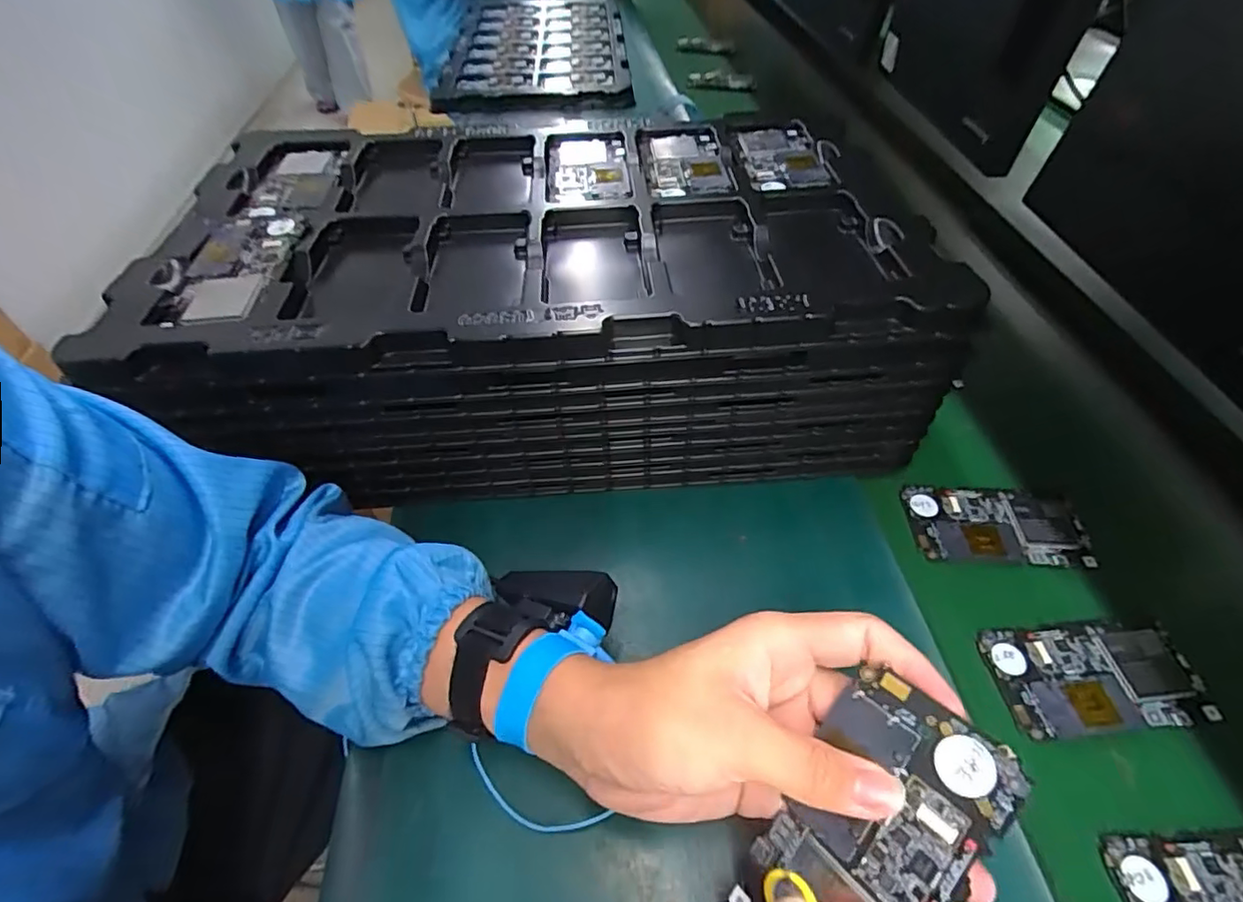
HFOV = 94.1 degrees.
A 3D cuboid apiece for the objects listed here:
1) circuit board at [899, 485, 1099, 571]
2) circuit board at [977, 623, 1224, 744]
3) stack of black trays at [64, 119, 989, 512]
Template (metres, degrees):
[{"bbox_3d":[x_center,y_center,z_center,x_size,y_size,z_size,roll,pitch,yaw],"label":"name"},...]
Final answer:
[{"bbox_3d":[0.281,0.056,0.433,0.126,0.008,0.065,4,49,1],"label":"circuit board"},{"bbox_3d":[0.296,0.140,0.360,0.124,0.006,0.064,-3,50,-5],"label":"circuit board"},{"bbox_3d":[-0.059,-0.141,0.490,0.544,0.145,0.331,-1,50,-3],"label":"stack of black trays"}]

